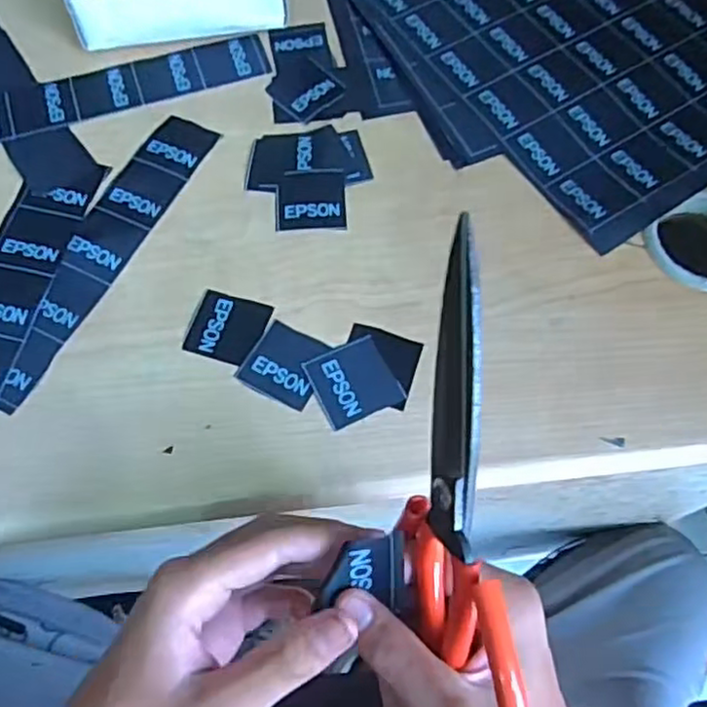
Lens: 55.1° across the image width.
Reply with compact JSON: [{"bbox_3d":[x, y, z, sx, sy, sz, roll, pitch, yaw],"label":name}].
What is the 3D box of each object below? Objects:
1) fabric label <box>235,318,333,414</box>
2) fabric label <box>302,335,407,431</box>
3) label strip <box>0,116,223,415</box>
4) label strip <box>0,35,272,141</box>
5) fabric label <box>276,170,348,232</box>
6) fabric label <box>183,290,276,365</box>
[{"bbox_3d":[-0.035,0.005,0.353,0.039,0.004,0.039,26,69,11],"label":"fabric label"},{"bbox_3d":[0.000,0.014,0.348,0.040,0.004,0.040,-24,68,-10],"label":"fabric label"},{"bbox_3d":[-0.143,-0.061,0.383,0.038,0.004,0.198,25,68,10],"label":"label strip"},{"bbox_3d":[-0.155,-0.168,0.433,0.203,0.004,0.038,-17,67,-7],"label":"label strip"},{"bbox_3d":[-0.025,-0.090,0.395,0.041,0.004,0.040,-2,66,-1],"label":"fabric label"},{"bbox_3d":[-0.067,-0.014,0.361,0.038,0.004,0.037,15,67,6],"label":"fabric label"}]

